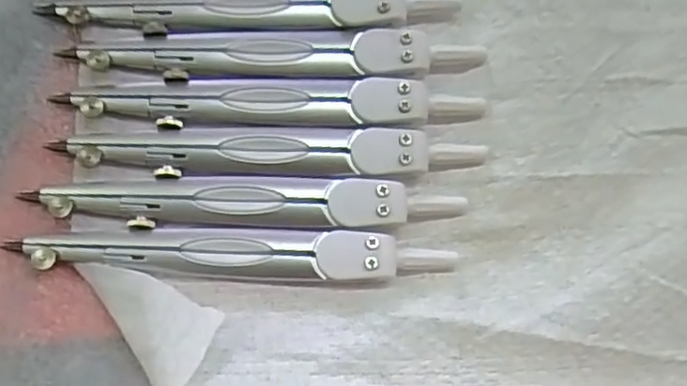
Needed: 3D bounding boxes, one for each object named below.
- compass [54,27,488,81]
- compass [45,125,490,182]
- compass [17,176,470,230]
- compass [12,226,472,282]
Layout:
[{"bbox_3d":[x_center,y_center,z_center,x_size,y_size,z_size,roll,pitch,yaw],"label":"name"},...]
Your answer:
[{"bbox_3d":[-0.019,-0.044,0.205,0.125,0.006,0.016,-1,83,-5],"label":"compass"},{"bbox_3d":[-0.019,-0.013,0.199,0.124,0.005,0.016,0,82,-5],"label":"compass"},{"bbox_3d":[-0.026,0.003,0.195,0.124,0.006,0.015,0,82,-5],"label":"compass"},{"bbox_3d":[-0.031,0.017,0.192,0.125,0.006,0.014,3,82,-5],"label":"compass"}]

